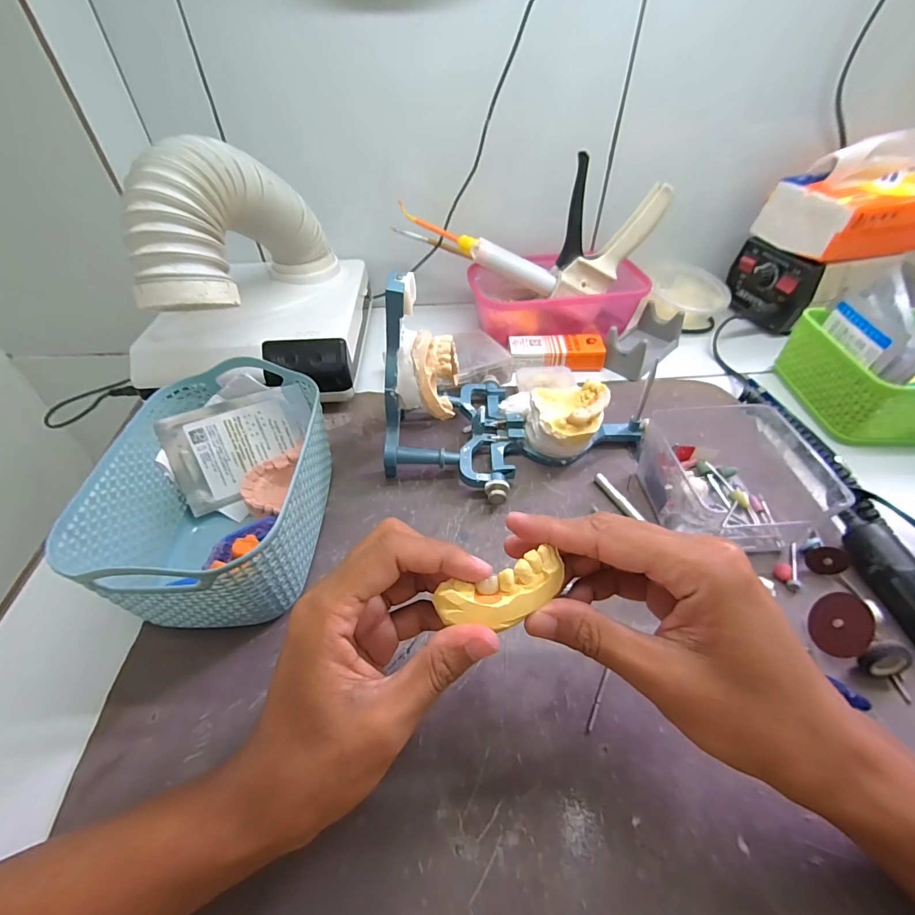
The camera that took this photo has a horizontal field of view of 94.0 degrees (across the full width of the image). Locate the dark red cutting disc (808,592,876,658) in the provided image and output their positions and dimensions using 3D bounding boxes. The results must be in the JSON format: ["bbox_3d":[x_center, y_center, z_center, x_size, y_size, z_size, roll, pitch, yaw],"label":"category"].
[{"bbox_3d":[0.225,0.097,0.252,0.004,0.036,0.035,20,25,-7],"label":"dark red cutting disc"}]

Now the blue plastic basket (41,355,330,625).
[{"bbox_3d":[-0.155,0.025,0.290,0.114,0.085,0.165,-1,47,-1],"label":"blue plastic basket"}]

